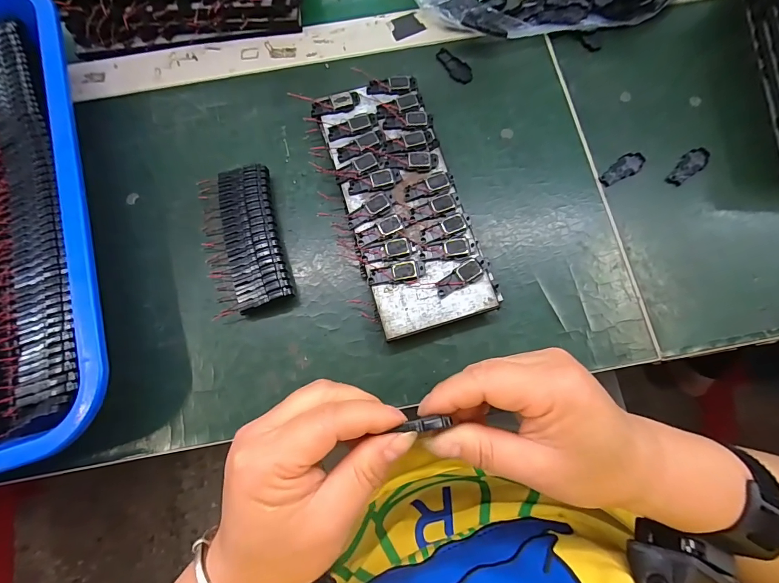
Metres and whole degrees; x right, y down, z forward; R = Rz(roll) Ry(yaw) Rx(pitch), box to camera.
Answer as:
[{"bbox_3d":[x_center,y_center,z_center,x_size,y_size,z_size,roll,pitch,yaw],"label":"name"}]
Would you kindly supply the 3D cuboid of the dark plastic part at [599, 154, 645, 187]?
[{"bbox_3d":[0.184,-0.096,0.297,0.040,0.004,0.016,-41,79,-9],"label":"dark plastic part"}]

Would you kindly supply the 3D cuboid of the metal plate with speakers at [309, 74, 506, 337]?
[{"bbox_3d":[0.008,-0.067,0.283,0.084,0.022,0.194,-19,76,-4],"label":"metal plate with speakers"}]

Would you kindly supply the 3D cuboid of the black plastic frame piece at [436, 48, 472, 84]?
[{"bbox_3d":[0.055,-0.193,0.323,0.039,0.004,0.018,43,80,10],"label":"black plastic frame piece"}]

